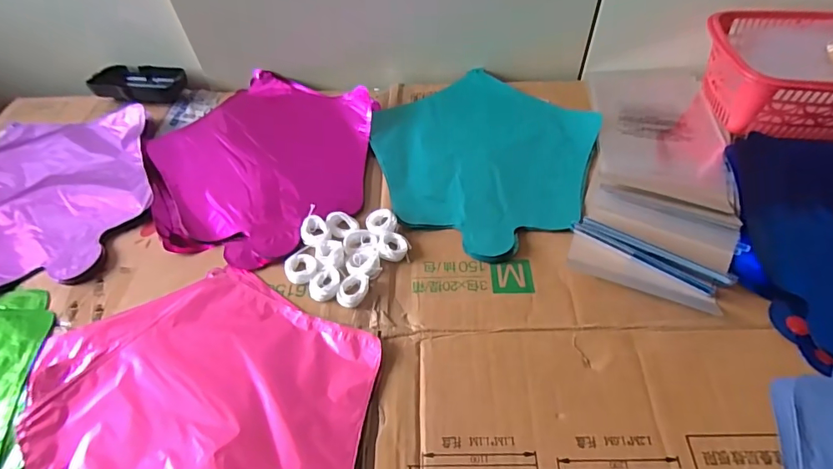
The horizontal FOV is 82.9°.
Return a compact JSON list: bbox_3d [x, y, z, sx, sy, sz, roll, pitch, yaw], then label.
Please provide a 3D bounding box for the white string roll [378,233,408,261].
[{"bbox_3d":[-0.020,0.010,0.395,0.024,0.005,0.025,-1,52,2],"label":"white string roll"}]

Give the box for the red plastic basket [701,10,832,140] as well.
[{"bbox_3d":[0.406,-0.163,0.476,0.216,0.071,0.150,5,53,6],"label":"red plastic basket"}]

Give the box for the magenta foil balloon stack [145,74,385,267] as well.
[{"bbox_3d":[-0.162,-0.080,0.487,0.224,0.023,0.262,0,53,2],"label":"magenta foil balloon stack"}]

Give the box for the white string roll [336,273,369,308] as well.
[{"bbox_3d":[-0.051,0.045,0.382,0.022,0.009,0.030,8,53,9],"label":"white string roll"}]

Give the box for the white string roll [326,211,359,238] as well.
[{"bbox_3d":[-0.065,-0.010,0.416,0.024,0.010,0.024,-34,58,-22],"label":"white string roll"}]

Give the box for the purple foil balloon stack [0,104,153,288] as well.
[{"bbox_3d":[-0.374,-0.039,0.476,0.241,0.031,0.229,-6,49,2],"label":"purple foil balloon stack"}]

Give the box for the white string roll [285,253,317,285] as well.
[{"bbox_3d":[-0.095,0.028,0.390,0.026,0.007,0.028,-1,52,2],"label":"white string roll"}]

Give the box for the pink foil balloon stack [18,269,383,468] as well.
[{"bbox_3d":[-0.159,0.142,0.317,0.244,0.011,0.254,4,53,6],"label":"pink foil balloon stack"}]

